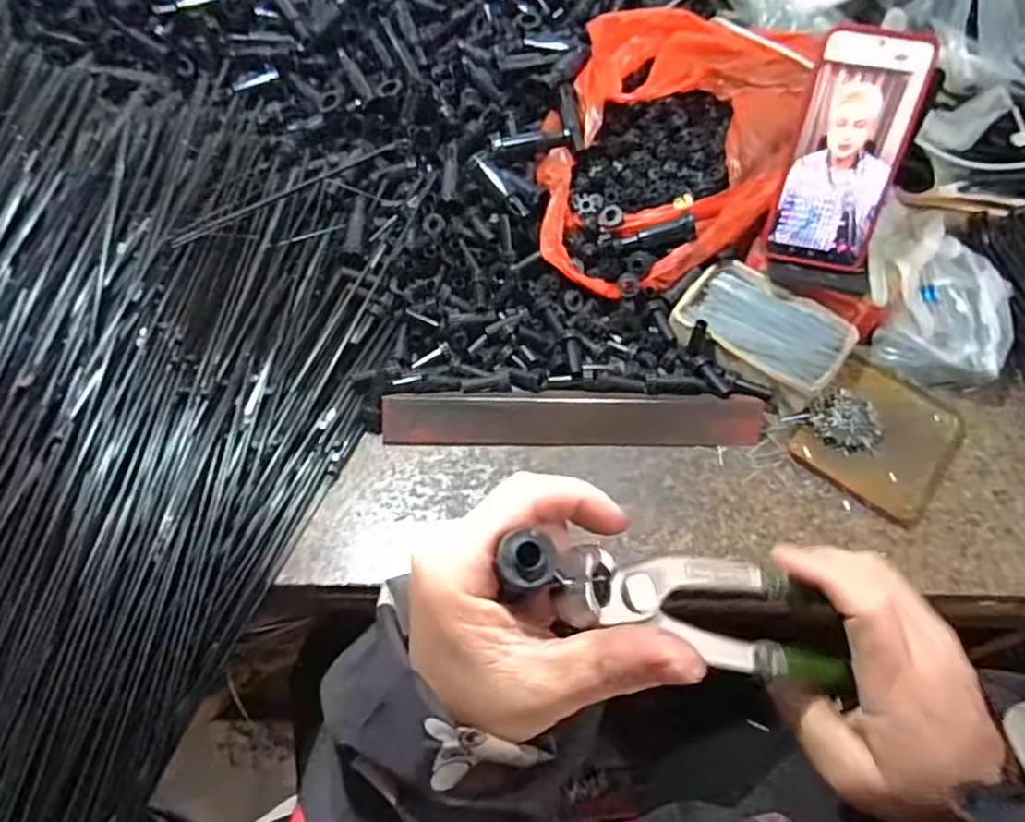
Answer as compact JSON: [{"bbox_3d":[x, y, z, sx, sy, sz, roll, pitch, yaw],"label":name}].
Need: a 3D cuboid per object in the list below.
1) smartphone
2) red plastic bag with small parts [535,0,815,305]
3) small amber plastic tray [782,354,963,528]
[{"bbox_3d":[0.247,-0.191,0.496,0.079,0.164,0.012,11,26,6],"label":"smartphone"},{"bbox_3d":[0.137,-0.234,0.579,0.189,0.083,0.283,18,60,10],"label":"red plastic bag with small parts"},{"bbox_3d":[0.281,0.014,0.512,0.104,0.011,0.117,34,64,18],"label":"small amber plastic tray"}]

